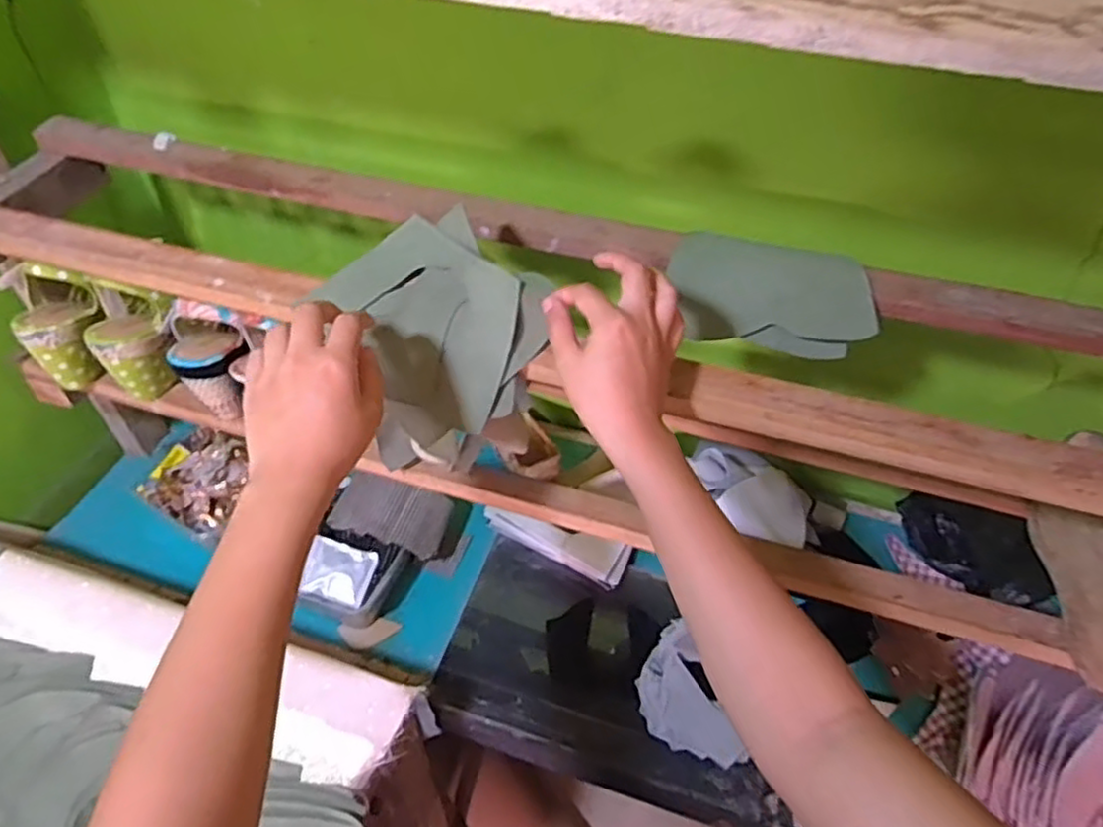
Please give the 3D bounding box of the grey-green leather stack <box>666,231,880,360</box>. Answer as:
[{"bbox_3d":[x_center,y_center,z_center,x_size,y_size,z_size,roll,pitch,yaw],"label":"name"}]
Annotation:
[{"bbox_3d":[0.179,-0.098,0.590,0.166,0.066,0.061,10,48,8],"label":"grey-green leather stack"}]

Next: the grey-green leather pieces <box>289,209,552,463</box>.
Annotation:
[{"bbox_3d":[-0.093,-0.066,0.545,0.167,0.034,0.175,-38,78,8],"label":"grey-green leather pieces"}]

